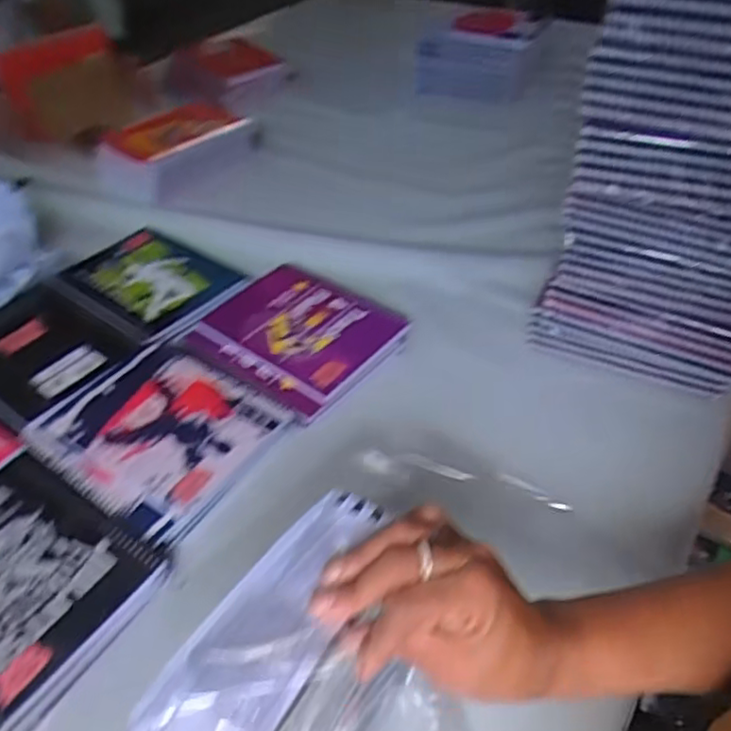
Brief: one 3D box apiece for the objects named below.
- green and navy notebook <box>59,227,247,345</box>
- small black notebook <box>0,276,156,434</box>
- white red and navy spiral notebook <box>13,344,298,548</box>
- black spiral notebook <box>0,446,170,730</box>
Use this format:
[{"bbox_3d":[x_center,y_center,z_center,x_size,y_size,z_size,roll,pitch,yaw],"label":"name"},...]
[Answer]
[{"bbox_3d":[-0.263,-0.108,0.786,0.201,0.016,0.141,32,55,29],"label":"green and navy notebook"},{"bbox_3d":[-0.360,-0.026,0.706,0.210,0.023,0.165,29,54,27],"label":"small black notebook"},{"bbox_3d":[-0.200,0.054,0.623,0.203,0.009,0.177,28,53,27],"label":"white red and navy spiral notebook"},{"bbox_3d":[-0.283,0.164,0.514,0.207,0.008,0.170,25,52,24],"label":"black spiral notebook"}]

